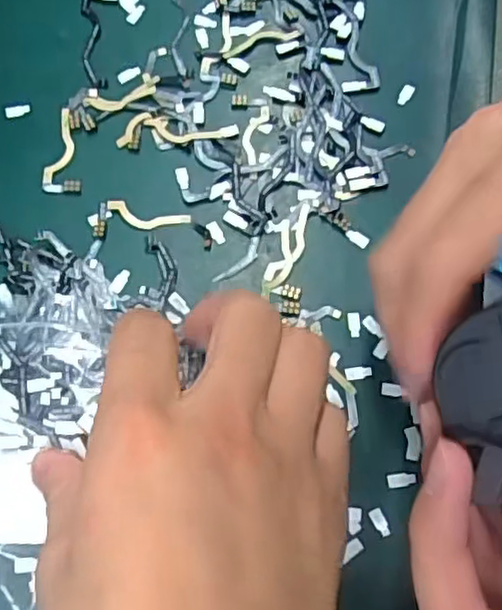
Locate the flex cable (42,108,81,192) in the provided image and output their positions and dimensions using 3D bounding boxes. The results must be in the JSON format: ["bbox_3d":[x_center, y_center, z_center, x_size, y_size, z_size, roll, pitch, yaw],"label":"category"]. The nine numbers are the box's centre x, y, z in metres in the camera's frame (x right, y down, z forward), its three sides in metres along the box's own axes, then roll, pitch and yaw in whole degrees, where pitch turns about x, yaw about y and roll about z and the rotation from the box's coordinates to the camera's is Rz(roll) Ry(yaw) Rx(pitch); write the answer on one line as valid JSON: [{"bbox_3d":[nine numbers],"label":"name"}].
[{"bbox_3d":[-0.086,-0.071,0.305,0.016,0.004,0.040,-1,75,0],"label":"flex cable"}]

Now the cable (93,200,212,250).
[{"bbox_3d":[-0.043,-0.036,0.295,0.052,0.004,0.017,8,75,2],"label":"cable"}]

